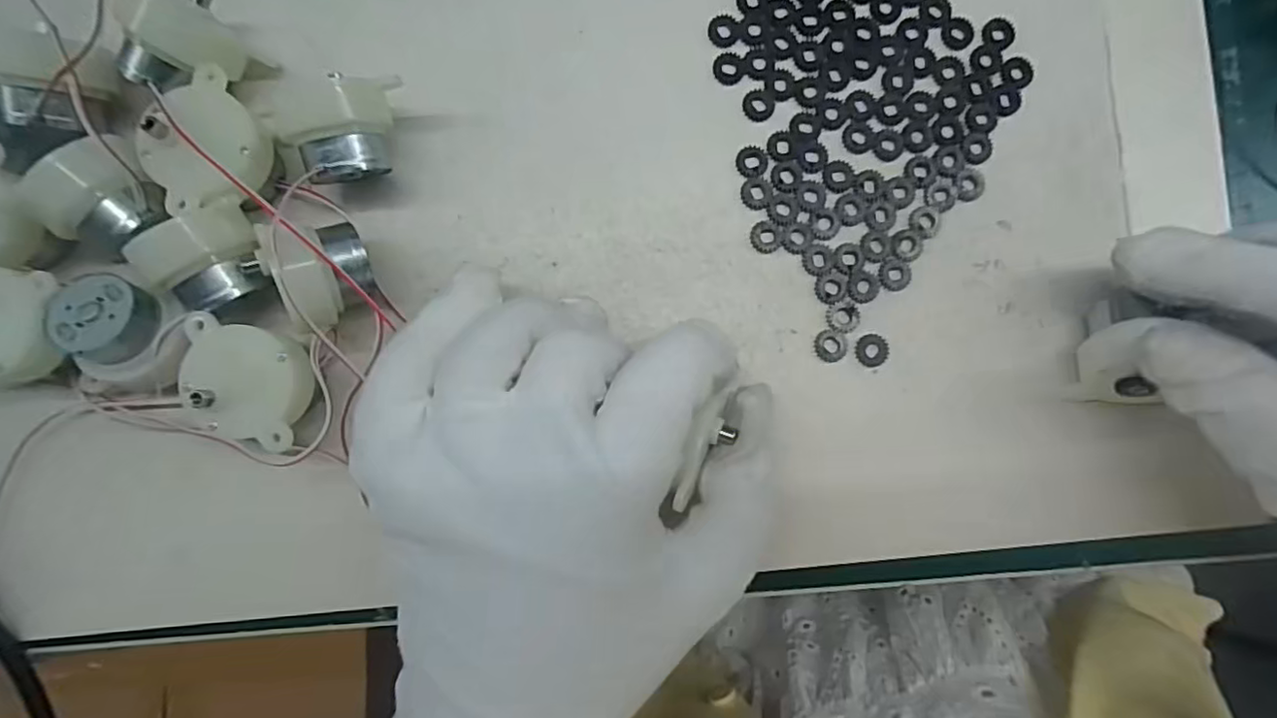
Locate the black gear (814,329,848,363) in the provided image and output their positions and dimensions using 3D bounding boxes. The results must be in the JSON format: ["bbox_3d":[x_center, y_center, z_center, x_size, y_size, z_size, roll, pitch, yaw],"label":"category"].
[{"bbox_3d":[0.063,-0.004,0.200,0.011,0.004,0.011,0,88,-1],"label":"black gear"}]

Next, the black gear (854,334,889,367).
[{"bbox_3d":[0.077,-0.003,0.199,0.011,0.004,0.011,0,88,-1],"label":"black gear"}]

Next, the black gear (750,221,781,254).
[{"bbox_3d":[0.042,-0.041,0.201,0.010,0.004,0.010,0,88,-1],"label":"black gear"}]

